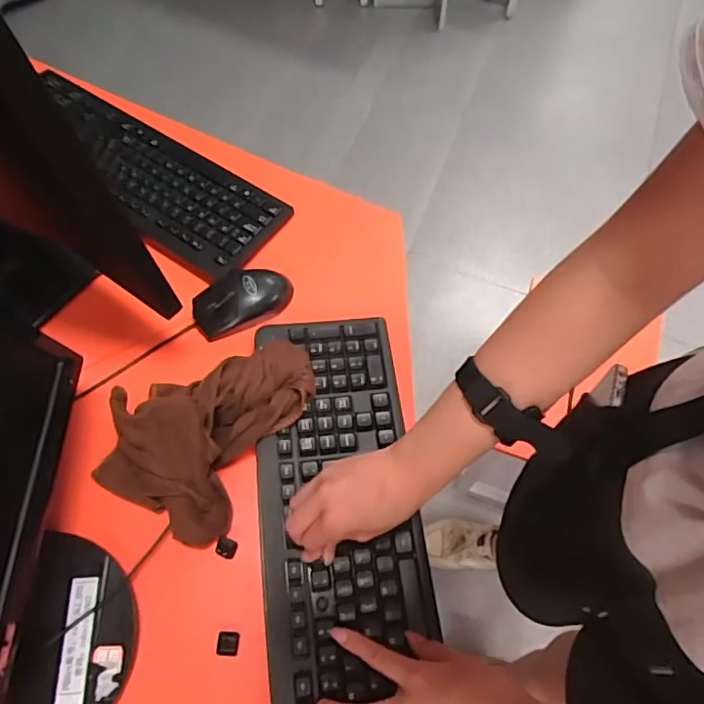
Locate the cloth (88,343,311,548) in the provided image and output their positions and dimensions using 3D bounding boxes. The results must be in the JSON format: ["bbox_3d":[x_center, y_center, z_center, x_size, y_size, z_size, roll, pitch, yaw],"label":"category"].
[{"bbox_3d":[-0.133,0.058,0.504,0.135,0.088,0.195,30,67,13],"label":"cloth"}]

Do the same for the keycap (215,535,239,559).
[{"bbox_3d":[-0.112,0.174,0.492,0.018,0.006,0.016,21,65,9],"label":"keycap"}]

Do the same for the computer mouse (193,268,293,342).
[{"bbox_3d":[-0.119,-0.060,0.596,0.106,0.031,0.061,-19,65,-11],"label":"computer mouse"}]

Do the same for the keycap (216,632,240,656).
[{"bbox_3d":[-0.104,0.244,0.462,0.018,0.004,0.017,3,63,0],"label":"keycap"}]

